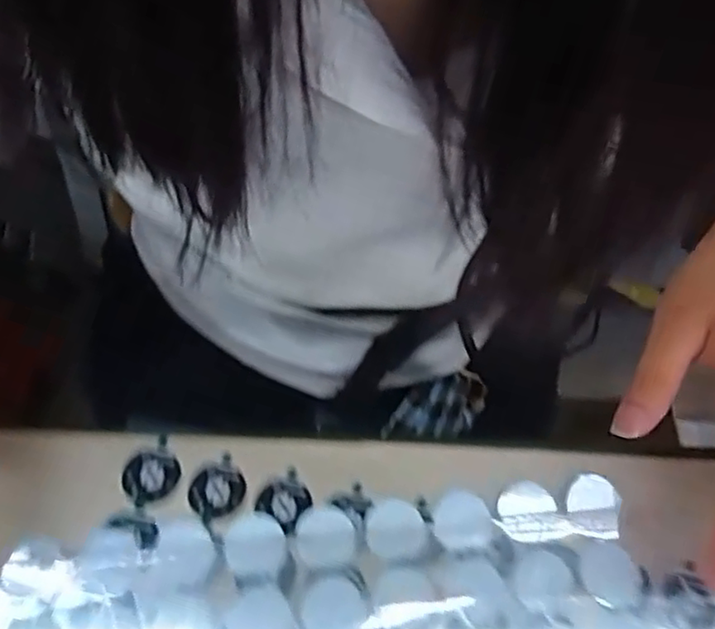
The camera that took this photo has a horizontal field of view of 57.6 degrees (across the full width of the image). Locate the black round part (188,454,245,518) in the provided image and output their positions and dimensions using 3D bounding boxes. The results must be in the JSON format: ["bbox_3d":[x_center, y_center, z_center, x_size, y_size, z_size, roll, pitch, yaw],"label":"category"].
[{"bbox_3d":[-0.060,0.075,0.277,0.023,0.004,0.022,1,63,-2],"label":"black round part"}]

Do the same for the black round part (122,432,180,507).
[{"bbox_3d":[-0.088,0.068,0.278,0.025,0.004,0.022,-37,70,-20],"label":"black round part"}]

